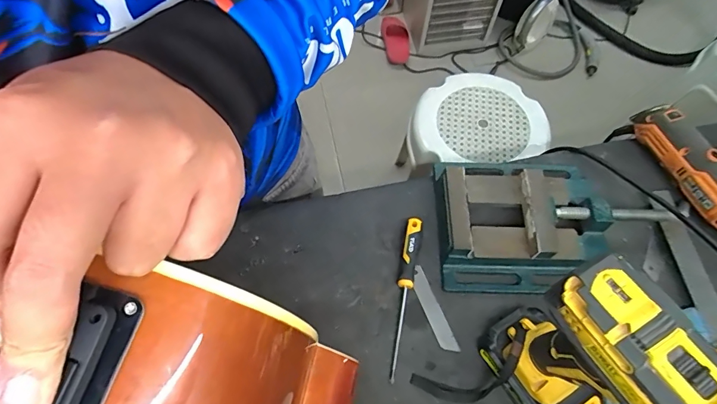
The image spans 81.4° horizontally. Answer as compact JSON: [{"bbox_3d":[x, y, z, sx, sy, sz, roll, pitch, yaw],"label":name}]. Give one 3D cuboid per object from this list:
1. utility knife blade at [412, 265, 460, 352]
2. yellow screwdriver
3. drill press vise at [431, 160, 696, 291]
[{"bbox_3d":[0.080,0.117,0.457,0.019,0.006,0.096,-21,65,-7],"label":"utility knife blade"},{"bbox_3d":[0.048,0.098,0.449,0.019,0.025,0.172,12,63,4],"label":"yellow screwdriver"},{"bbox_3d":[0.227,0.015,0.483,0.261,0.059,0.171,1,63,-1],"label":"drill press vise"}]

